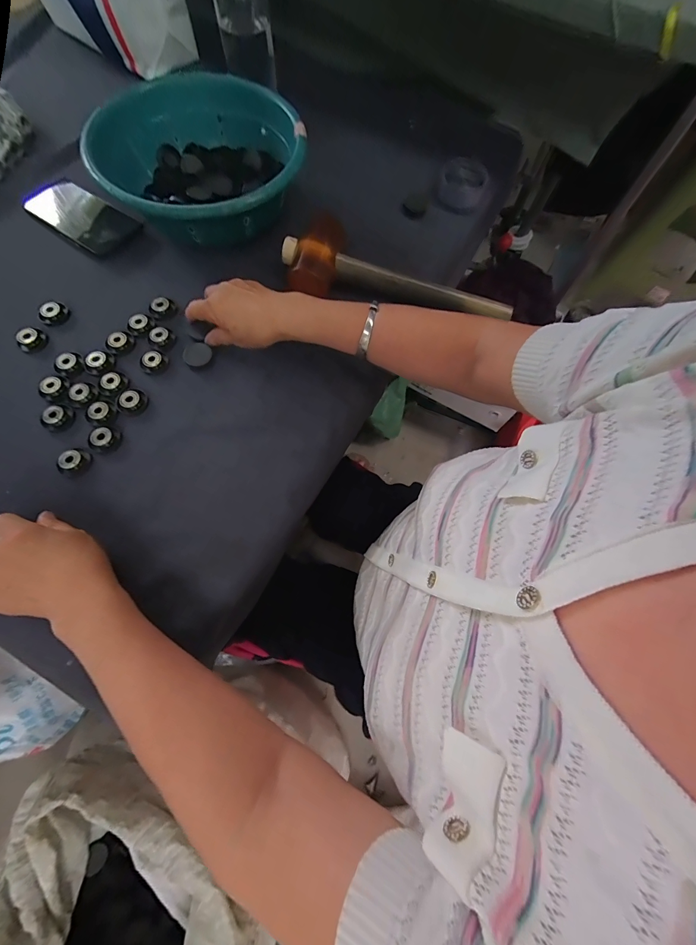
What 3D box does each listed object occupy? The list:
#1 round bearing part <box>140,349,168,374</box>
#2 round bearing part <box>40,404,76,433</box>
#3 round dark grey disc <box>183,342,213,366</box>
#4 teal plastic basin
[{"bbox_3d":[-0.232,-0.133,0.411,0.026,0.008,0.029,5,70,0],"label":"round bearing part"},{"bbox_3d":[-0.327,-0.062,0.390,0.028,0.014,0.027,1,71,-2],"label":"round bearing part"},{"bbox_3d":[-0.180,-0.142,0.413,0.032,0.005,0.032,1,71,-2],"label":"round dark grey disc"},{"bbox_3d":[-0.182,-0.407,0.454,0.240,0.071,0.252,1,71,-2],"label":"teal plastic basin"}]

